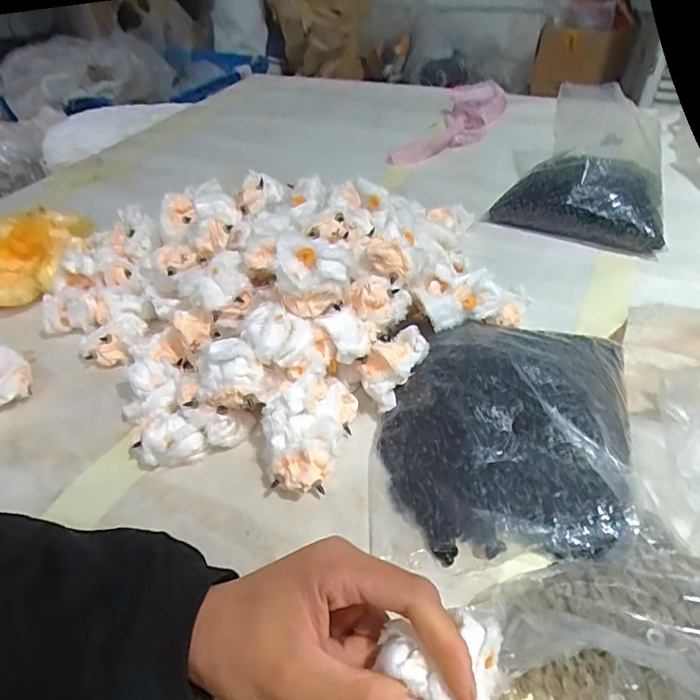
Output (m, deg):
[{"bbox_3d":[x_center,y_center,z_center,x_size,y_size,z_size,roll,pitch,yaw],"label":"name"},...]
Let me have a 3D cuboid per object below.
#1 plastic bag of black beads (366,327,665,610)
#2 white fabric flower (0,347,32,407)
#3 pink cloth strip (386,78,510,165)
[{"bbox_3d":[0.118,0.058,0.373,0.182,0.045,0.228,9,46,14],"label":"plastic bag of black beads"},{"bbox_3d":[-0.306,0.028,0.431,0.042,0.035,0.049,-5,44,-1],"label":"white fabric flower"},{"bbox_3d":[0.181,-0.391,0.844,0.113,0.050,0.302,28,53,29],"label":"pink cloth strip"}]

